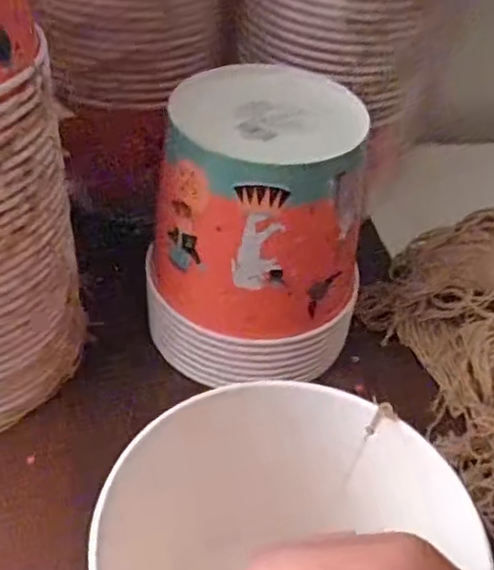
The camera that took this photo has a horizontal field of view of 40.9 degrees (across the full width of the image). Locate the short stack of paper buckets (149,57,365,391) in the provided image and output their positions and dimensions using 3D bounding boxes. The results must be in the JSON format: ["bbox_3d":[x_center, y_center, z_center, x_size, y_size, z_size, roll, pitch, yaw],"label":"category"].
[{"bbox_3d":[0.009,-0.040,0.477,0.150,0.186,0.135,12,44,7],"label":"short stack of paper buckets"}]

